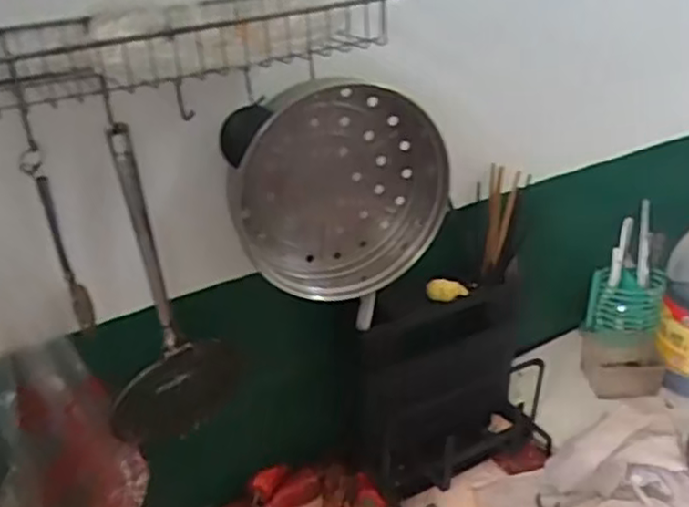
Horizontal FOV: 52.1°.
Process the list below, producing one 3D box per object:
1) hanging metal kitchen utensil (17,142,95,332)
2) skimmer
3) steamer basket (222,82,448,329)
[{"bbox_3d":[-0.271,-0.007,0.673,0.016,0.198,0.022,0,30,6],"label":"hanging metal kitchen utensil"},{"bbox_3d":[-0.191,0.059,0.720,0.135,0.370,0.066,-10,30,-10],"label":"skimmer"},{"bbox_3d":[-0.004,-0.068,0.770,0.232,0.266,0.068,-39,34,0],"label":"steamer basket"}]

